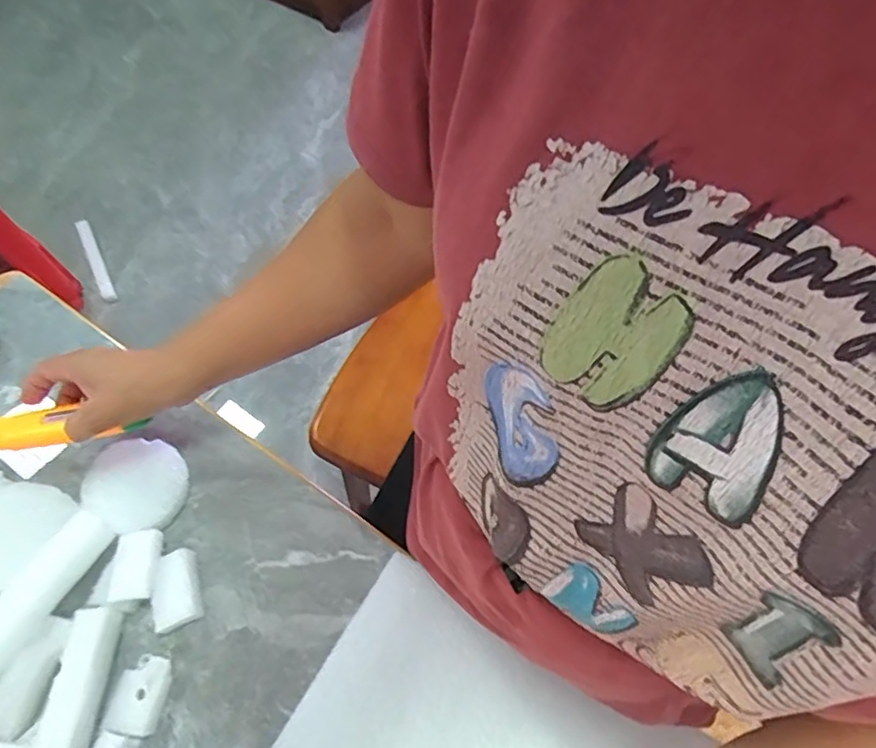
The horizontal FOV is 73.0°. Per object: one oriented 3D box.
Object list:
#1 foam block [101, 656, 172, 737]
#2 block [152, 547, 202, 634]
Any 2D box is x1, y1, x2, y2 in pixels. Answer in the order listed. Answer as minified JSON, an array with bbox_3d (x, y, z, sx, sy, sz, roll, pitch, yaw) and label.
[{"bbox_3d":[-0.209,0.225,0.417,0.034,0.017,0.047,10,60,4],"label":"foam block"},{"bbox_3d":[-0.198,0.163,0.450,0.031,0.022,0.056,-15,62,-11],"label":"block"}]

